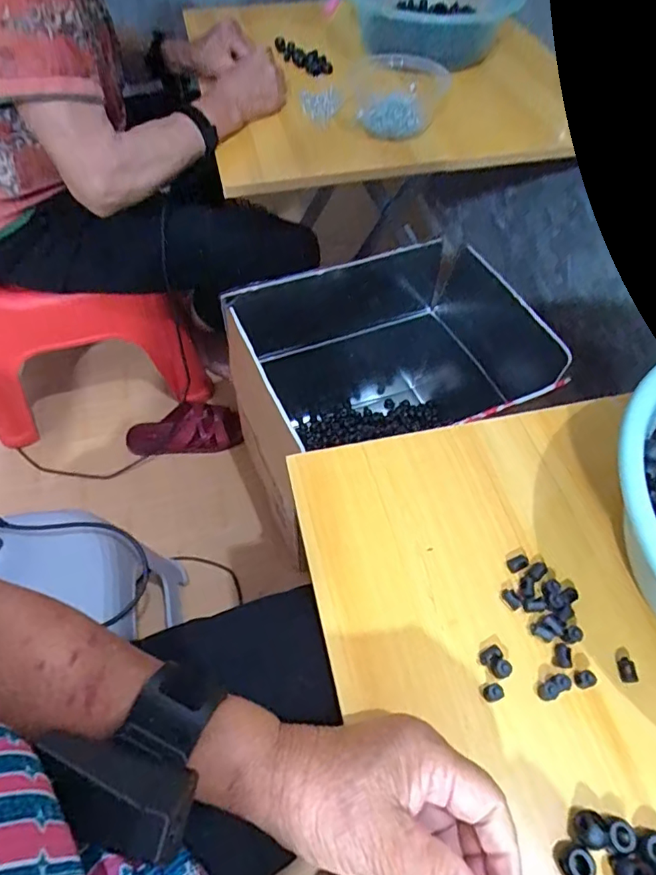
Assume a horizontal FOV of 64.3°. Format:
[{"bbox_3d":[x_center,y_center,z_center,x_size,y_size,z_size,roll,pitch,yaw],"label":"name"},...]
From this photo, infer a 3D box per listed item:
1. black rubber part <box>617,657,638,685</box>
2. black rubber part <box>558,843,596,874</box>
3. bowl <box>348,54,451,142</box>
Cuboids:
[{"bbox_3d":[0.195,0.151,0.339,0.010,0.004,0.015,4,55,0],"label":"black rubber part"},{"bbox_3d":[0.134,0.229,0.279,0.014,0.013,0.018,-24,59,-18],"label":"black rubber part"},{"bbox_3d":[0.104,-0.511,0.775,0.143,0.076,0.146,1,55,-2],"label":"bowl"}]

